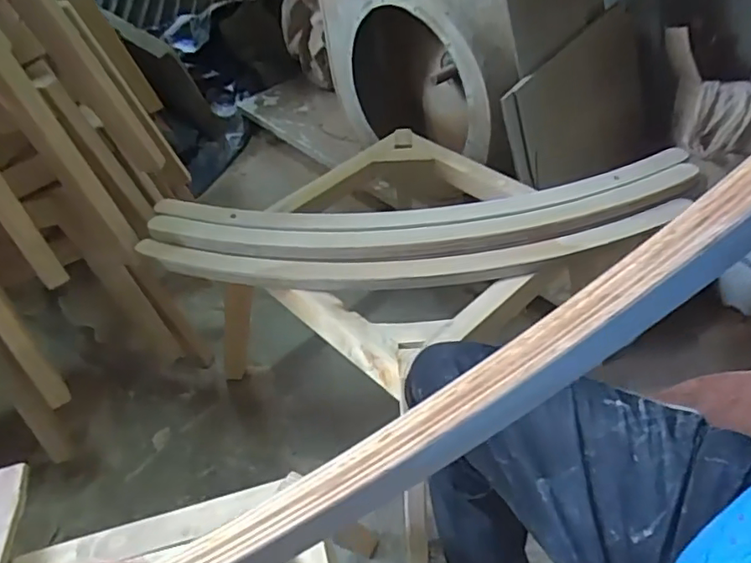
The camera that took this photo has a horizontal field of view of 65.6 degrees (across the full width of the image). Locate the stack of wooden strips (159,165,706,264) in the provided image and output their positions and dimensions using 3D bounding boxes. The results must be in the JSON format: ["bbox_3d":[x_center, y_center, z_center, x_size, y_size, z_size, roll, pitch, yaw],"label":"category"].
[{"bbox_3d":[0.080,-0.094,0.910,0.867,0.038,0.140,-6,46,-1],"label":"stack of wooden strips"}]

